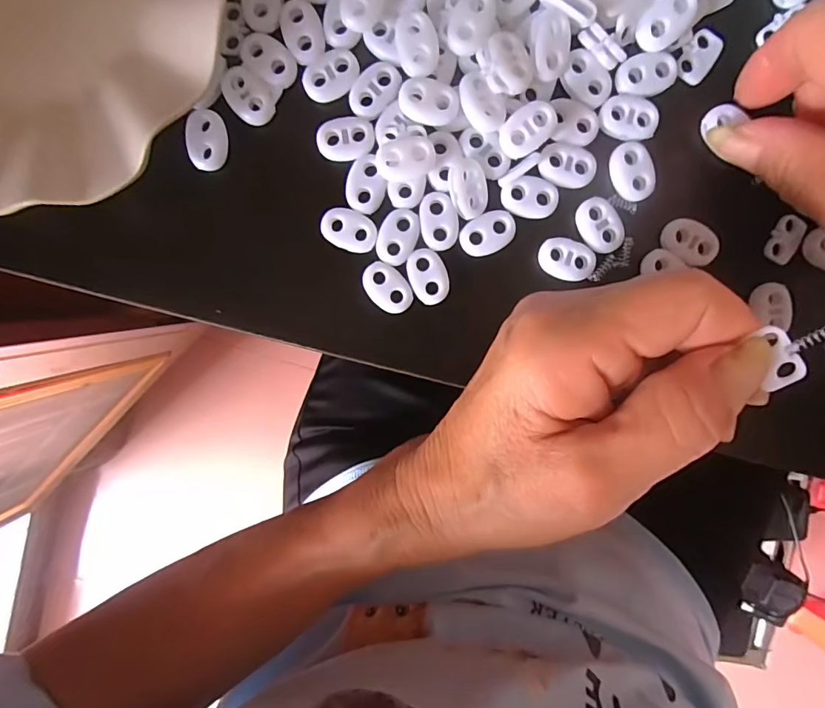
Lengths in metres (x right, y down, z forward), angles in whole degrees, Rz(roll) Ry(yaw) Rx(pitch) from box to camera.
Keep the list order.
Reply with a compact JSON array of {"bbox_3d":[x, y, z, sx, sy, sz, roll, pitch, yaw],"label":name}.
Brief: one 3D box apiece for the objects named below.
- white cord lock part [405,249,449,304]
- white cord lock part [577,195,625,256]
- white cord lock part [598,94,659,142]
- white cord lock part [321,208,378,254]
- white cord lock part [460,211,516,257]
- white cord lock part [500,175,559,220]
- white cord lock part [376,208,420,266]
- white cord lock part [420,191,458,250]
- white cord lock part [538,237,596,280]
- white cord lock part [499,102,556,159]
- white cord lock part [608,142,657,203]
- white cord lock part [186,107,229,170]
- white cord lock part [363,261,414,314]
[{"bbox_3d":[0.007,-0.031,0.188,0.015,0.004,0.022,-20,97,4],"label":"white cord lock part"},{"bbox_3d":[0.075,-0.051,0.185,0.016,0.004,0.022,-33,96,6],"label":"white cord lock part"},{"bbox_3d":[0.084,-0.091,0.180,0.022,0.004,0.016,6,98,1],"label":"white cord lock part"},{"bbox_3d":[-0.025,-0.050,0.186,0.022,0.004,0.015,21,98,-1],"label":"white cord lock part"},{"bbox_3d":[0.030,-0.048,0.186,0.022,0.004,0.015,-28,96,5],"label":"white cord lock part"},{"bbox_3d":[0.046,-0.062,0.184,0.022,0.004,0.015,9,98,0],"label":"white cord lock part"},{"bbox_3d":[-0.006,-0.047,0.186,0.015,0.004,0.022,28,98,-2],"label":"white cord lock part"},{"bbox_3d":[0.011,-0.053,0.185,0.014,0.004,0.022,-8,97,3],"label":"white cord lock part"},{"bbox_3d":[0.062,-0.038,0.187,0.023,0.004,0.015,19,98,-1],"label":"white cord lock part"},{"bbox_3d":[0.043,-0.085,0.178,0.022,0.008,0.015,-37,95,6],"label":"white cord lock part"},{"bbox_3d":[0.087,-0.071,0.182,0.015,0.004,0.022,-23,97,4],"label":"white cord lock part"},{"bbox_3d":[-0.082,-0.085,0.186,0.014,0.006,0.022,5,98,1],"label":"white cord lock part"},{"bbox_3d":[-0.010,-0.027,0.189,0.015,0.004,0.023,-44,94,7],"label":"white cord lock part"}]

